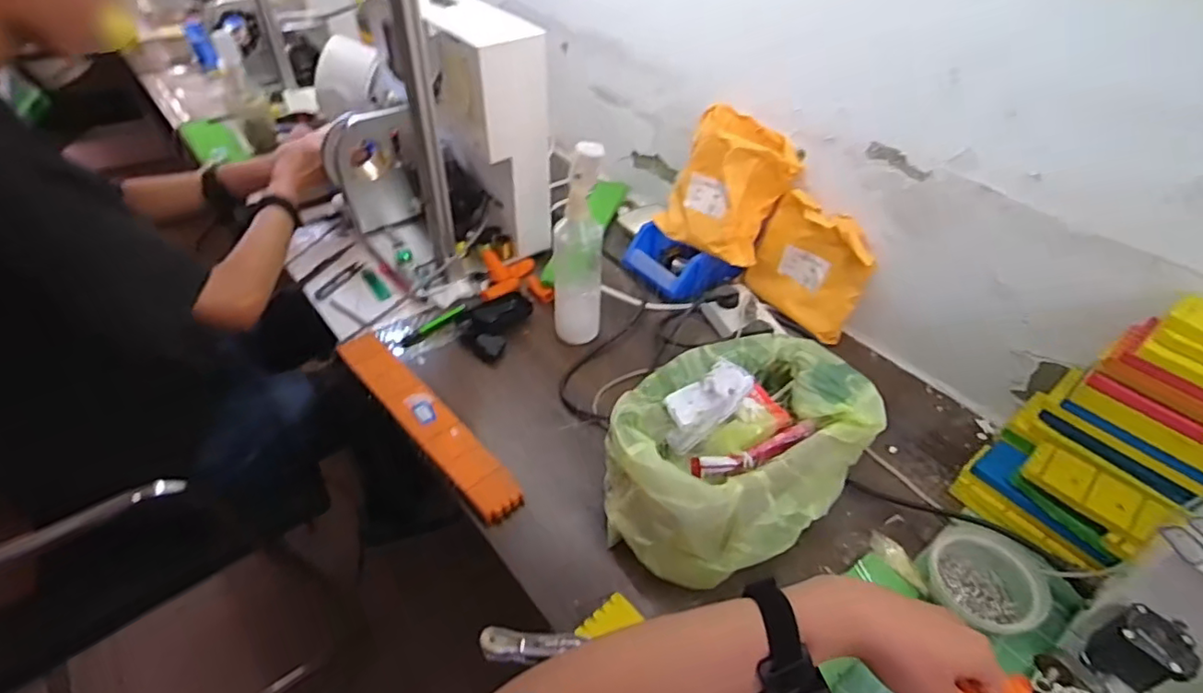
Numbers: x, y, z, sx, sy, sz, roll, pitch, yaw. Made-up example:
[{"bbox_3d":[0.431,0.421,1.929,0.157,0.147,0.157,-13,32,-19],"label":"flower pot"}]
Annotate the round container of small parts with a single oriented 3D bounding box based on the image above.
[{"bbox_3d":[0.361,0.220,0.564,0.089,0.044,0.094,0,43,0],"label":"round container of small parts"}]

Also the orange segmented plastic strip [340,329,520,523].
[{"bbox_3d":[-0.216,0.084,0.724,0.056,0.021,0.341,-32,52,-29],"label":"orange segmented plastic strip"}]

